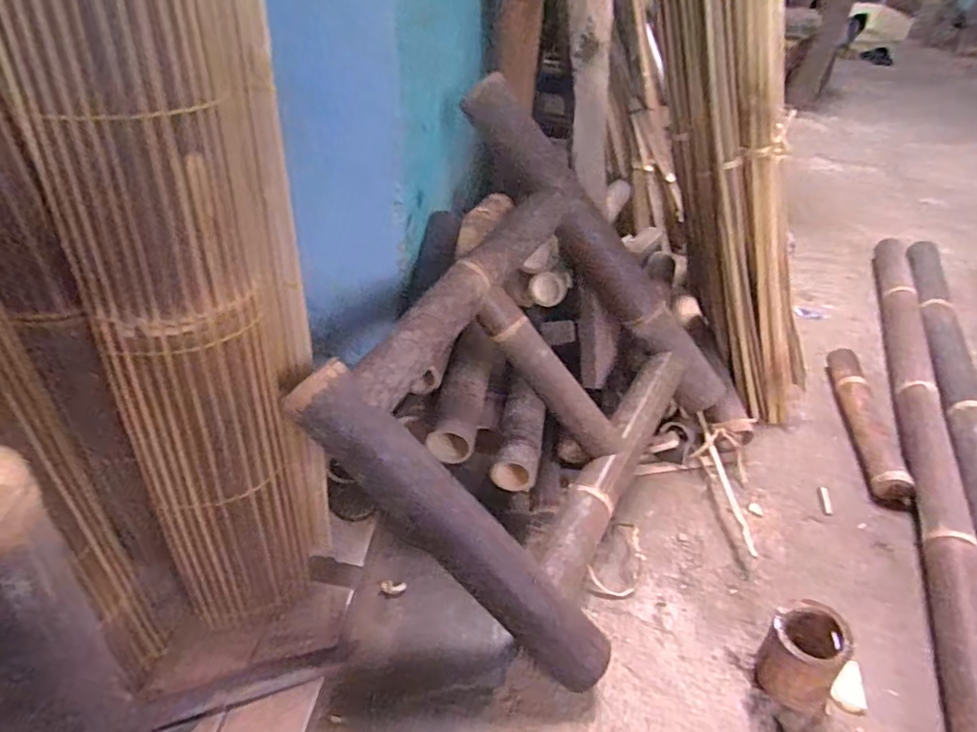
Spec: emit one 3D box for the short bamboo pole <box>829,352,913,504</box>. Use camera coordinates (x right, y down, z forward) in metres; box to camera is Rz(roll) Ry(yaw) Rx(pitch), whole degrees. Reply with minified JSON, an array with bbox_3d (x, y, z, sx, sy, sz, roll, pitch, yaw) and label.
[{"bbox_3d":[0.726,0.085,1.118,0.061,0.071,0.398,7,41,13],"label":"short bamboo pole"}]

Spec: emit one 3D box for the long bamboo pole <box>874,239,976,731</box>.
[{"bbox_3d":[0.829,0.085,1.110,0.080,0.075,1.411,18,42,16],"label":"long bamboo pole"}]

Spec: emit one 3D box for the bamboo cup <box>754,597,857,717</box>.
[{"bbox_3d":[0.398,0.373,0.737,0.099,0.129,0.088,27,45,25],"label":"bamboo cup"}]

